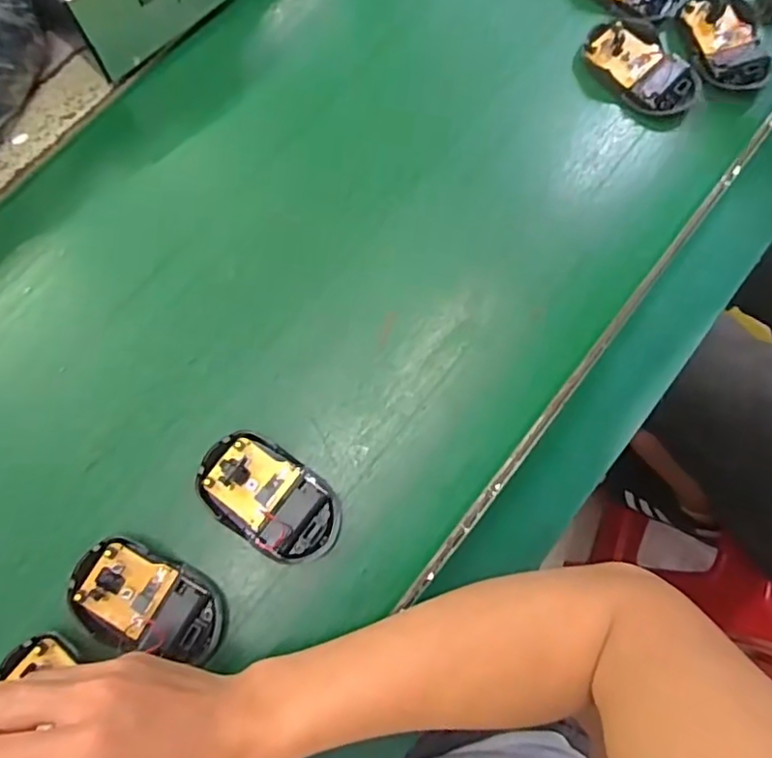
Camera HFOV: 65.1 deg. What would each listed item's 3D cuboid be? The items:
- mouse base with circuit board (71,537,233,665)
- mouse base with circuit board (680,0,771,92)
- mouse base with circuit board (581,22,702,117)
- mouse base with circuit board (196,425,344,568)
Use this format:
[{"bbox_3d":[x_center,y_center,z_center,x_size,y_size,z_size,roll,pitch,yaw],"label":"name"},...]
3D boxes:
[{"bbox_3d":[-0.148,0.140,0.376,0.097,0.017,0.057,23,77,3],"label":"mouse base with circuit board"},{"bbox_3d":[0.272,-0.270,0.483,0.056,0.016,0.086,-12,78,-5],"label":"mouse base with circuit board"},{"bbox_3d":[0.200,-0.244,0.476,0.094,0.018,0.050,43,79,7],"label":"mouse base with circuit board"},{"bbox_3d":[-0.075,0.078,0.393,0.098,0.020,0.057,37,78,6],"label":"mouse base with circuit board"}]

